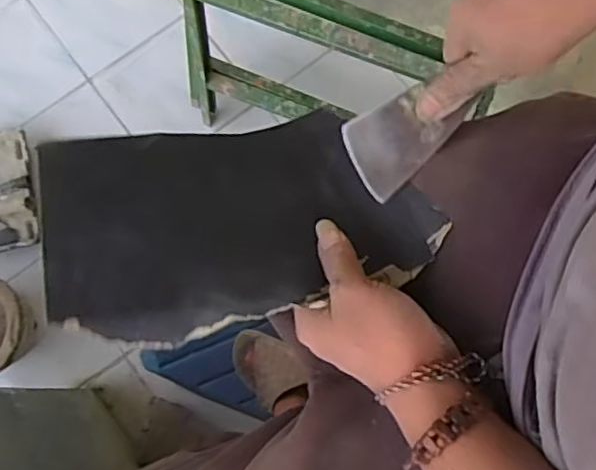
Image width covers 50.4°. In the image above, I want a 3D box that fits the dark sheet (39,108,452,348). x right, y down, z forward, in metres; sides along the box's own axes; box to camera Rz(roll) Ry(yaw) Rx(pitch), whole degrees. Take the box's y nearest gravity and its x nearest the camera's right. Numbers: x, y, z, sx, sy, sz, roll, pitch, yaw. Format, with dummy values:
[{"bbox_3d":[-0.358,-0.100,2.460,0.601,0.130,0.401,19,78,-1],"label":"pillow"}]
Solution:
[{"bbox_3d":[-0.039,-0.019,0.394,0.223,0.022,0.153,-8,51,-23],"label":"dark sheet"}]

